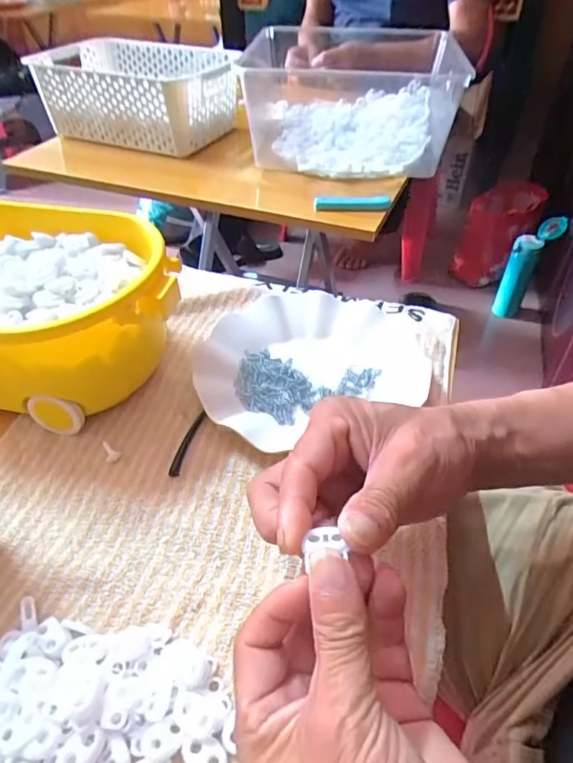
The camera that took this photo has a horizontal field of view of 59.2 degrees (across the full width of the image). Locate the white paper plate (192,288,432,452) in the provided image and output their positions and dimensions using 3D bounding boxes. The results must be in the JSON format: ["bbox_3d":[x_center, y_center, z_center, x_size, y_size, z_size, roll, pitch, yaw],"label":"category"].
[{"bbox_3d":[0.019,-0.025,0.425,0.190,0.023,0.153,-13,45,-11],"label":"white paper plate"}]

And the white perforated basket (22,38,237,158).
[{"bbox_3d":[-0.232,-0.471,0.836,0.296,0.122,0.202,18,47,20],"label":"white perforated basket"}]

